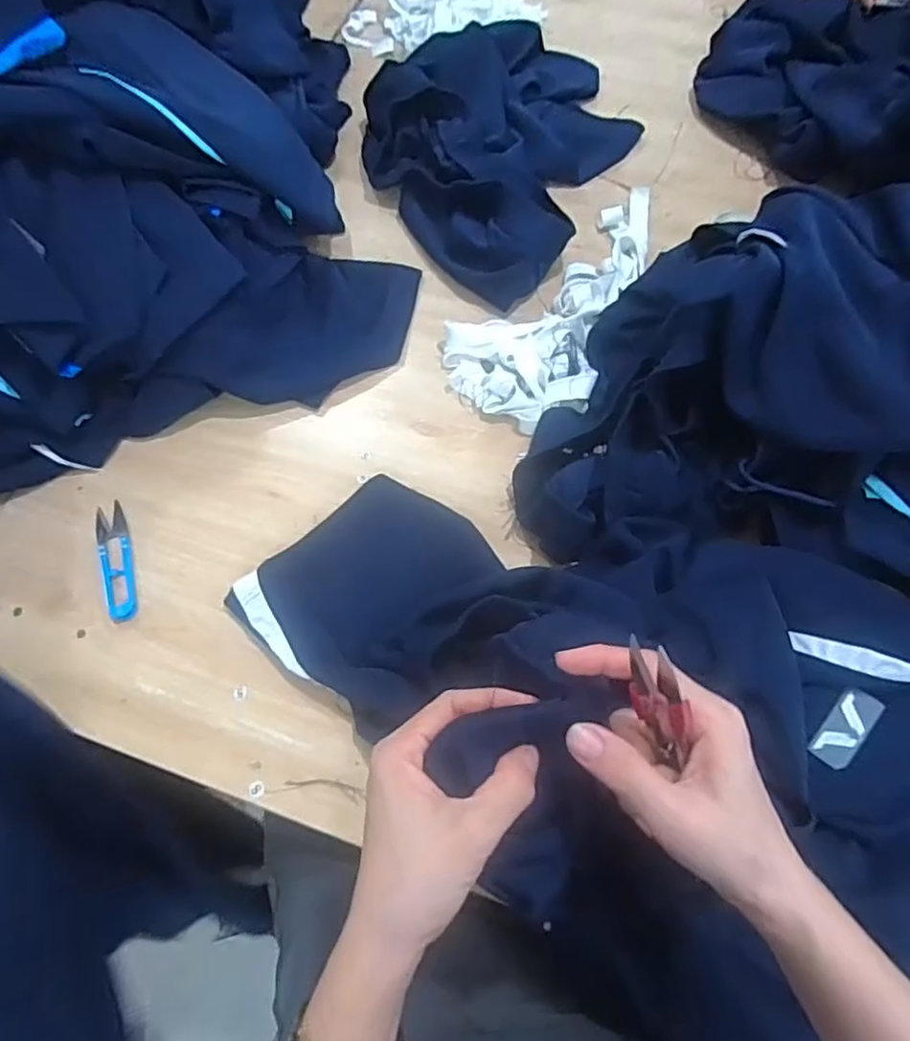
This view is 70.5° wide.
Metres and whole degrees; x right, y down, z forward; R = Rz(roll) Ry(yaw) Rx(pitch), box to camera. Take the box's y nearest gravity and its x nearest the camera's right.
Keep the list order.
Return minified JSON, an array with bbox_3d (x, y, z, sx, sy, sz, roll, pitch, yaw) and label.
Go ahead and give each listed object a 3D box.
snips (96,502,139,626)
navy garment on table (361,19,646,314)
[{"bbox_3d":[-0.307,0.036,0.583,0.029,0.004,0.120,-20,64,-6],"label":"snips"},{"bbox_3d":[0.076,-0.449,0.754,0.329,0.074,0.358,-2,64,3],"label":"navy garment on table"}]

